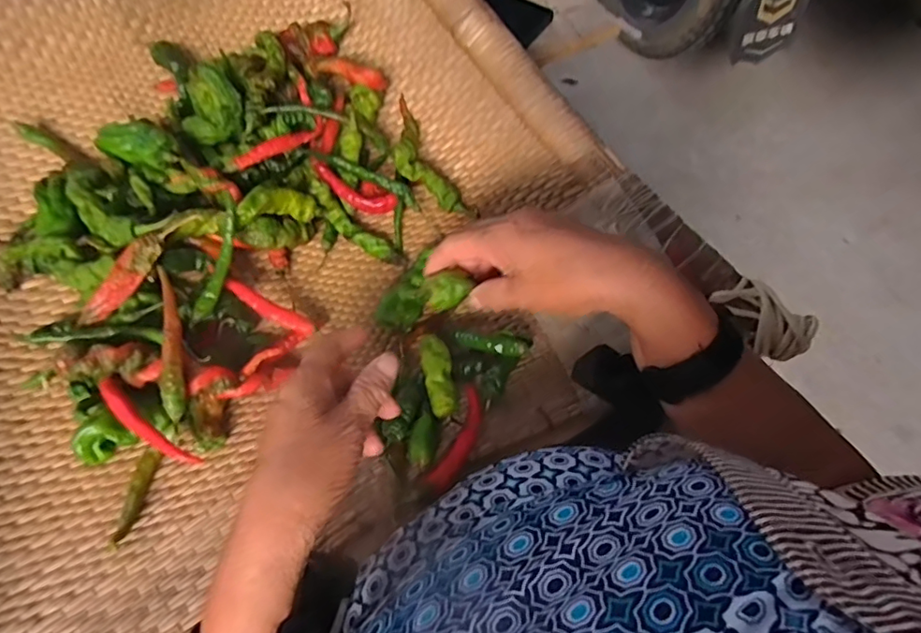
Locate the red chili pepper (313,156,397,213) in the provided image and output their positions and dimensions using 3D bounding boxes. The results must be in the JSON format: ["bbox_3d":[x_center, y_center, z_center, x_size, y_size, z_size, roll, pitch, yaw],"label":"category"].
[{"bbox_3d":[-0.099,-0.115,0.502,0.083,0.017,0.022,29,63,-4],"label":"red chili pepper"}]

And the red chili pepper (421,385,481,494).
[{"bbox_3d":[0.000,0.088,0.406,0.022,0.023,0.090,19,62,10],"label":"red chili pepper"}]

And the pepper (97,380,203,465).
[{"bbox_3d":[-0.221,0.075,0.387,0.097,0.011,0.015,34,65,17],"label":"pepper"}]

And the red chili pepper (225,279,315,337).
[{"bbox_3d":[-0.156,-0.007,0.453,0.078,0.008,0.017,31,63,-2],"label":"red chili pepper"}]

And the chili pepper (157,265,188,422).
[{"bbox_3d":[-0.211,0.018,0.404,0.016,0.017,0.112,-11,74,-7],"label":"chili pepper"}]

